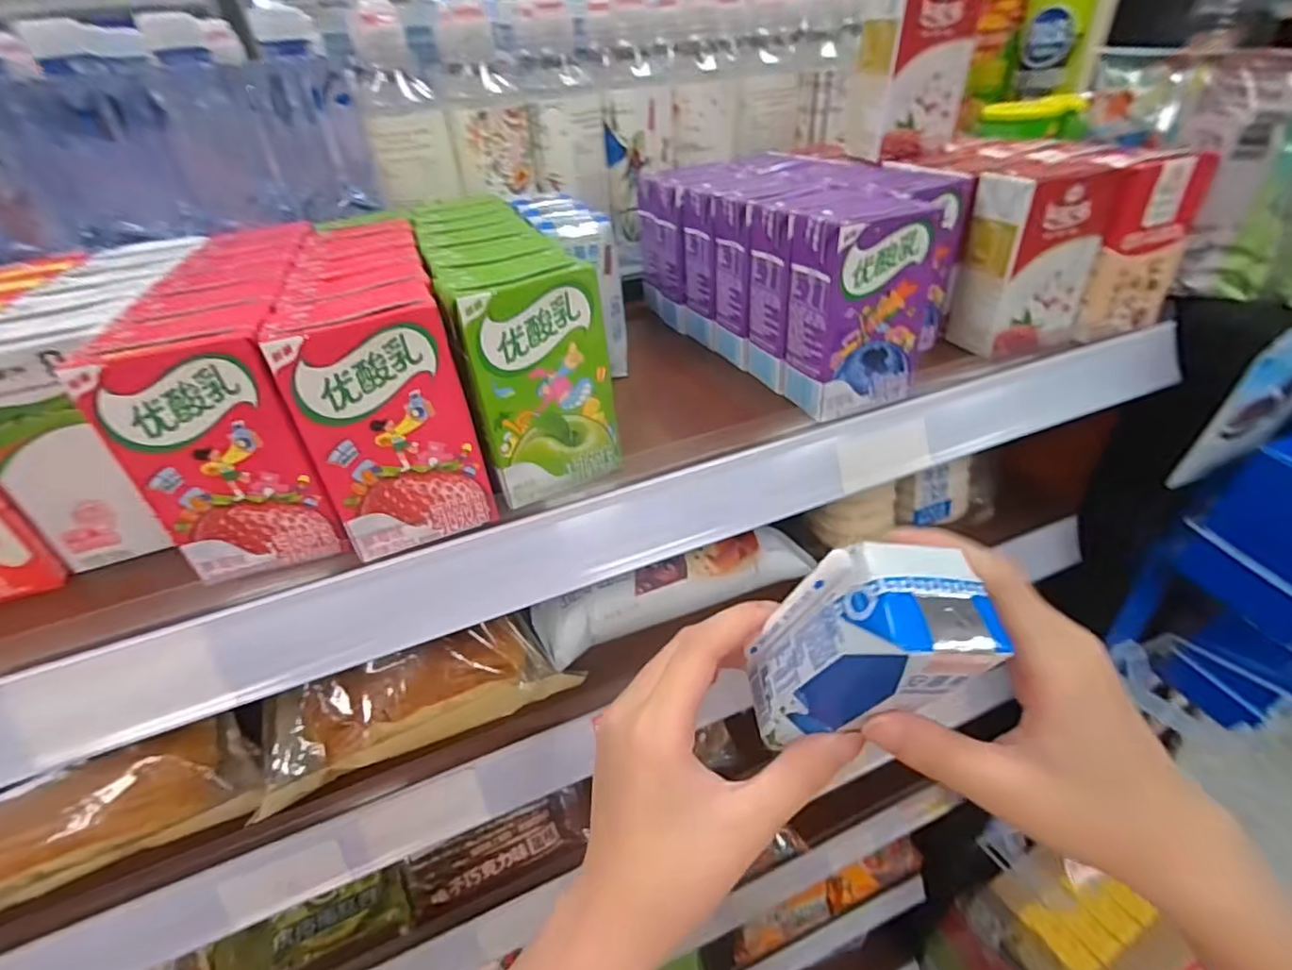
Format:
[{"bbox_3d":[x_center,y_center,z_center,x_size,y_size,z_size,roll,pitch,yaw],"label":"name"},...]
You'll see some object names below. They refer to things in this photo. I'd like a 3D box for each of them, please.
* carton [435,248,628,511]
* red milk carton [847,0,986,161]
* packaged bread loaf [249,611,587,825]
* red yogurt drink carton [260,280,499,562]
[{"bbox_3d":[-0.052,-0.050,0.284,0.067,0.102,0.039,-18,39,-17],"label":"carton"},{"bbox_3d":[0.188,-0.294,0.415,0.069,0.099,0.039,-12,37,-9],"label":"red milk carton"},{"bbox_3d":[-0.145,0.128,0.372,0.178,0.052,0.060,-18,39,-17],"label":"packaged bread loaf"},{"bbox_3d":[-0.113,-0.030,0.264,0.062,0.103,0.051,-18,38,-16],"label":"red yogurt drink carton"}]

